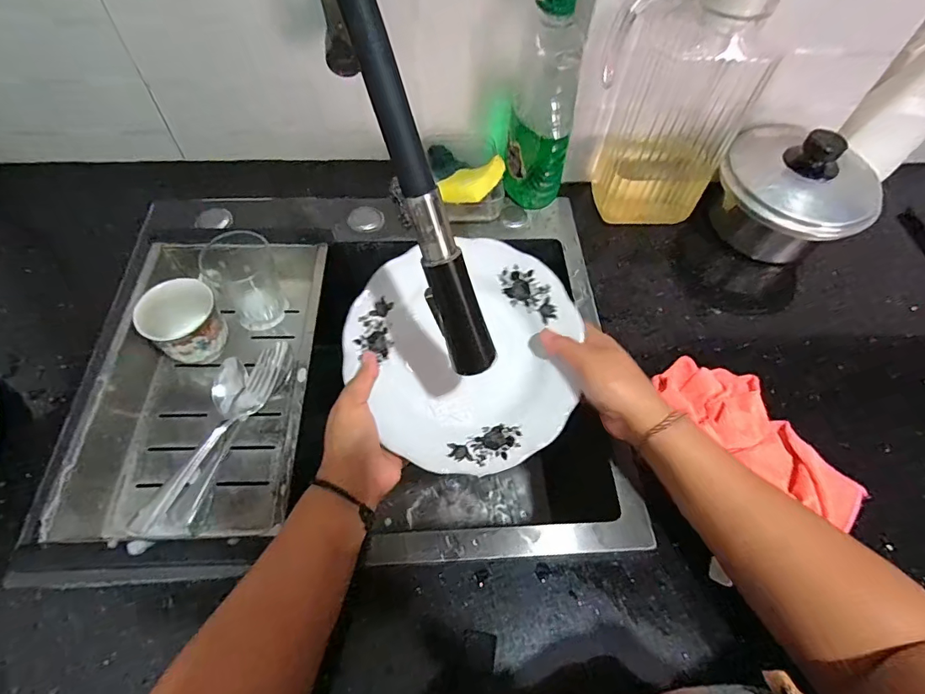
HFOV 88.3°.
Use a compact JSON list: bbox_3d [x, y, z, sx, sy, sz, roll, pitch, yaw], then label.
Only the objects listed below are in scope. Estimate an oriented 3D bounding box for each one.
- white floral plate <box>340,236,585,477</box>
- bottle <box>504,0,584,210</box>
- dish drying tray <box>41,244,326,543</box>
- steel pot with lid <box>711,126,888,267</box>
[{"bbox_3d":[0.006,0.005,0.436,0.199,0.038,0.201,0,80,-1],"label":"white floral plate"},{"bbox_3d":[0.091,-0.270,0.527,0.067,0.210,0.084,7,58,2],"label":"bottle"},{"bbox_3d":[-0.251,0.030,0.490,0.189,0.060,0.310,-1,60,-3],"label":"dish drying tray"},{"bbox_3d":[0.377,-0.170,0.551,0.134,0.131,0.149,-37,67,-22],"label":"steel pot with lid"}]

